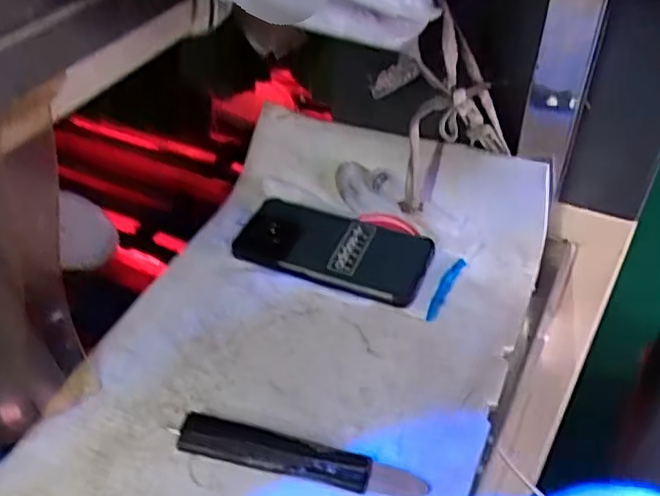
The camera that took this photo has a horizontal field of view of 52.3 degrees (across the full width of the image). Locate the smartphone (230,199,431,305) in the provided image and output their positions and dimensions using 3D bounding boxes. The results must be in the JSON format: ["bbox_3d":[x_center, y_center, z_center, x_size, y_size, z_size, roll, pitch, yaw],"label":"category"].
[{"bbox_3d":[0.004,0.002,0.580,0.159,0.017,0.080,17,46,16],"label":"smartphone"}]

